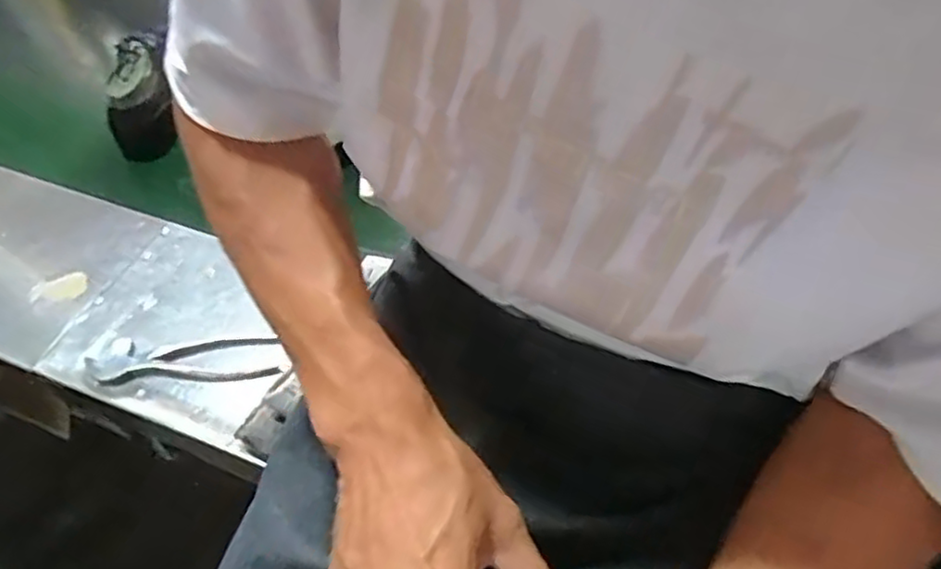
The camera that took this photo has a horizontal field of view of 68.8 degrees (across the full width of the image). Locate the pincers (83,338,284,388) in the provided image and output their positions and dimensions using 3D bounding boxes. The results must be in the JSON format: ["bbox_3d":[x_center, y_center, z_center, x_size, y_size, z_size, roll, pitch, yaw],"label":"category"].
[{"bbox_3d":[-0.289,0.077,0.694,0.188,0.014,0.062,-3,51,0],"label":"pincers"}]

